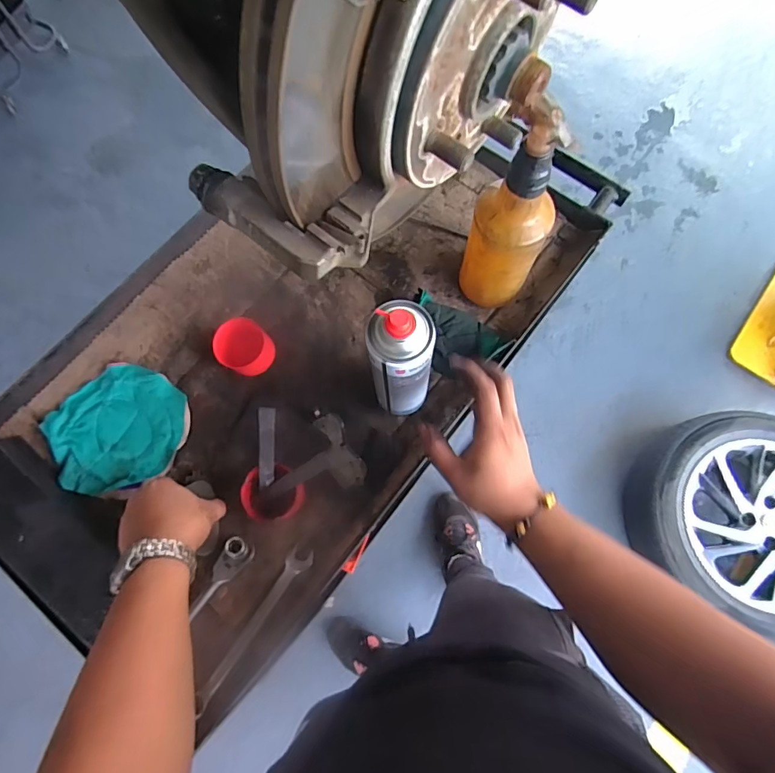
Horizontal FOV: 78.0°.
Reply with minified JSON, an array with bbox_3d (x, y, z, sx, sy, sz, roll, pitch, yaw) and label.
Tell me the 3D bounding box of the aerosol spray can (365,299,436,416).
[{"bbox_3d":[0.015,-0.025,0.516,0.070,0.212,0.065,0,73,0],"label":"aerosol spray can"}]

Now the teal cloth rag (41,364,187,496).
[{"bbox_3d":[-0.343,0.051,0.612,0.159,0.020,0.149,-17,74,-5],"label":"teal cloth rag"}]

